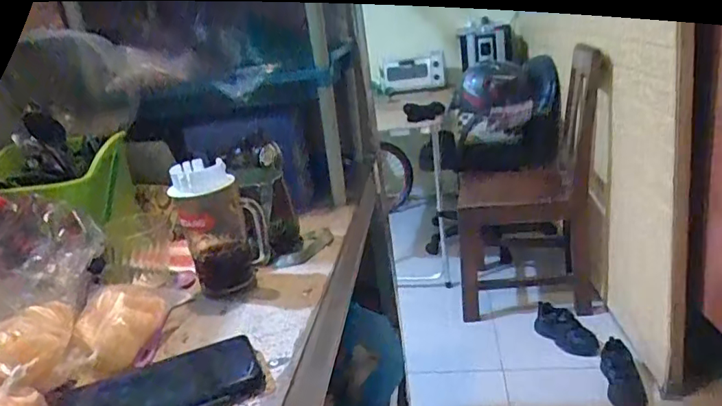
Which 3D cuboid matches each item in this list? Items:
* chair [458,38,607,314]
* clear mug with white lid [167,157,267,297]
[{"bbox_3d":[0.586,-0.068,1.895,0.472,0.848,0.521,-4,19,11],"label":"chair"},{"bbox_3d":[-0.161,0.027,0.614,0.090,0.147,0.061,-14,19,-17],"label":"clear mug with white lid"}]

